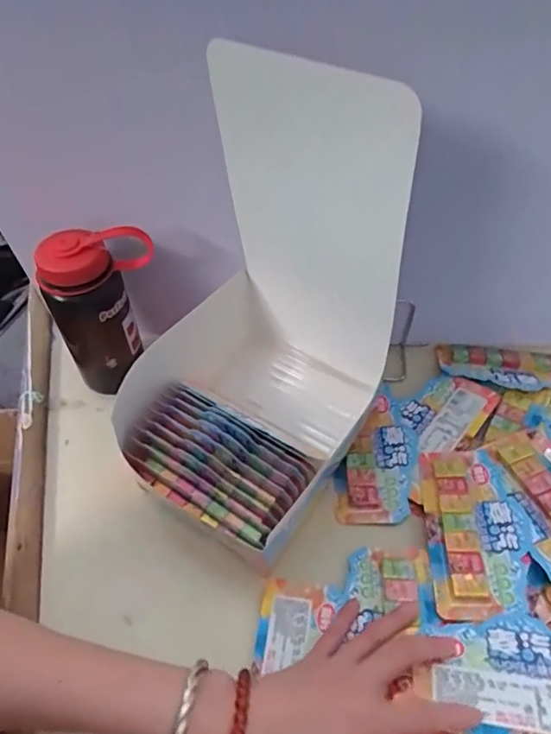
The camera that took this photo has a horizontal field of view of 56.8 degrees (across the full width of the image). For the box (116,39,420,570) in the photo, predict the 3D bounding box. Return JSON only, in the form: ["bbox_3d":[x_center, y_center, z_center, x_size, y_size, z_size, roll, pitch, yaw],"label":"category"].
[{"bbox_3d":[-0.020,-0.042,0.379,0.146,0.313,0.230,23,57,18],"label":"box"}]

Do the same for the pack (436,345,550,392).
[{"bbox_3d":[0.246,0.002,0.532,0.143,0.015,0.060,7,53,6],"label":"pack"}]

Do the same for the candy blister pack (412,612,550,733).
[{"bbox_3d":[0.176,0.208,0.337,0.146,0.023,0.078,5,54,7],"label":"candy blister pack"}]

